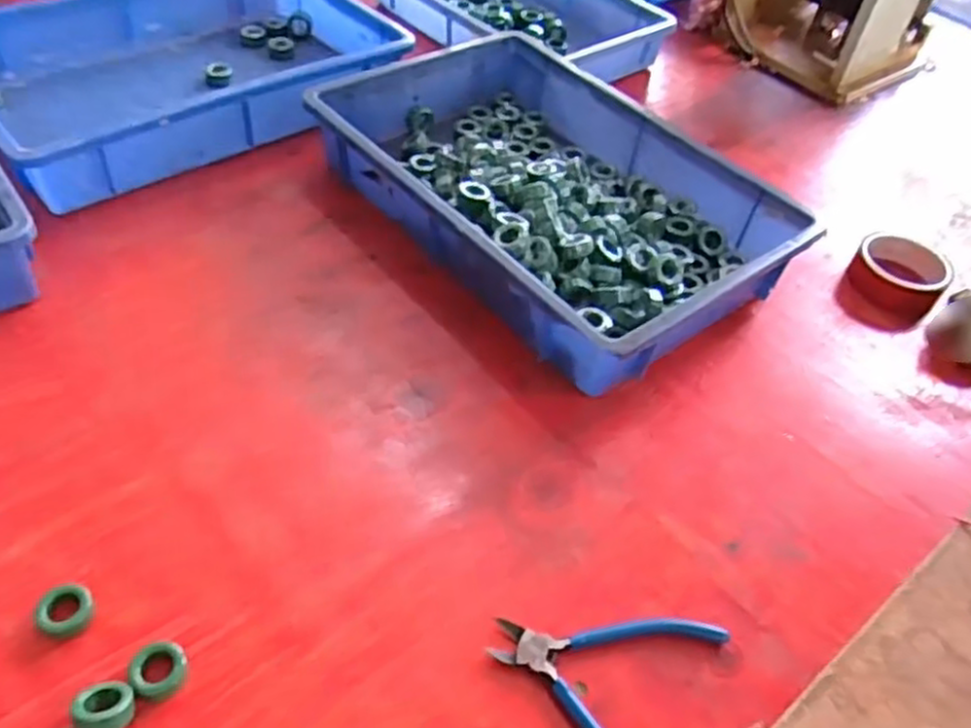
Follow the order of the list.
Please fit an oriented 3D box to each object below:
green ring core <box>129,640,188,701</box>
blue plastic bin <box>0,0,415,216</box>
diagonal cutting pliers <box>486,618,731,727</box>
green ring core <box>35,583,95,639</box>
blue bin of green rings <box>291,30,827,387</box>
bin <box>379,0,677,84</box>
[{"bbox_3d":[-0.188,0.176,0.438,0.029,0.009,0.031,3,47,-4],"label":"green ring core"},{"bbox_3d":[-0.338,-0.325,0.848,0.435,0.081,0.301,-32,58,-31],"label":"blue plastic bin"},{"bbox_3d":[0.072,0.190,0.461,0.139,0.006,0.114,18,47,10],"label":"diagonal cutting pliers"},{"bbox_3d":[-0.254,0.148,0.458,0.030,0.012,0.030,-14,50,-19],"label":"green ring core"},{"bbox_3d":[0.064,-0.167,0.741,0.280,0.086,0.425,-28,56,-29],"label":"blue bin of green rings"},{"bbox_3d":[0.034,-0.480,1.036,0.248,0.071,0.370,-30,58,-29],"label":"bin"}]

